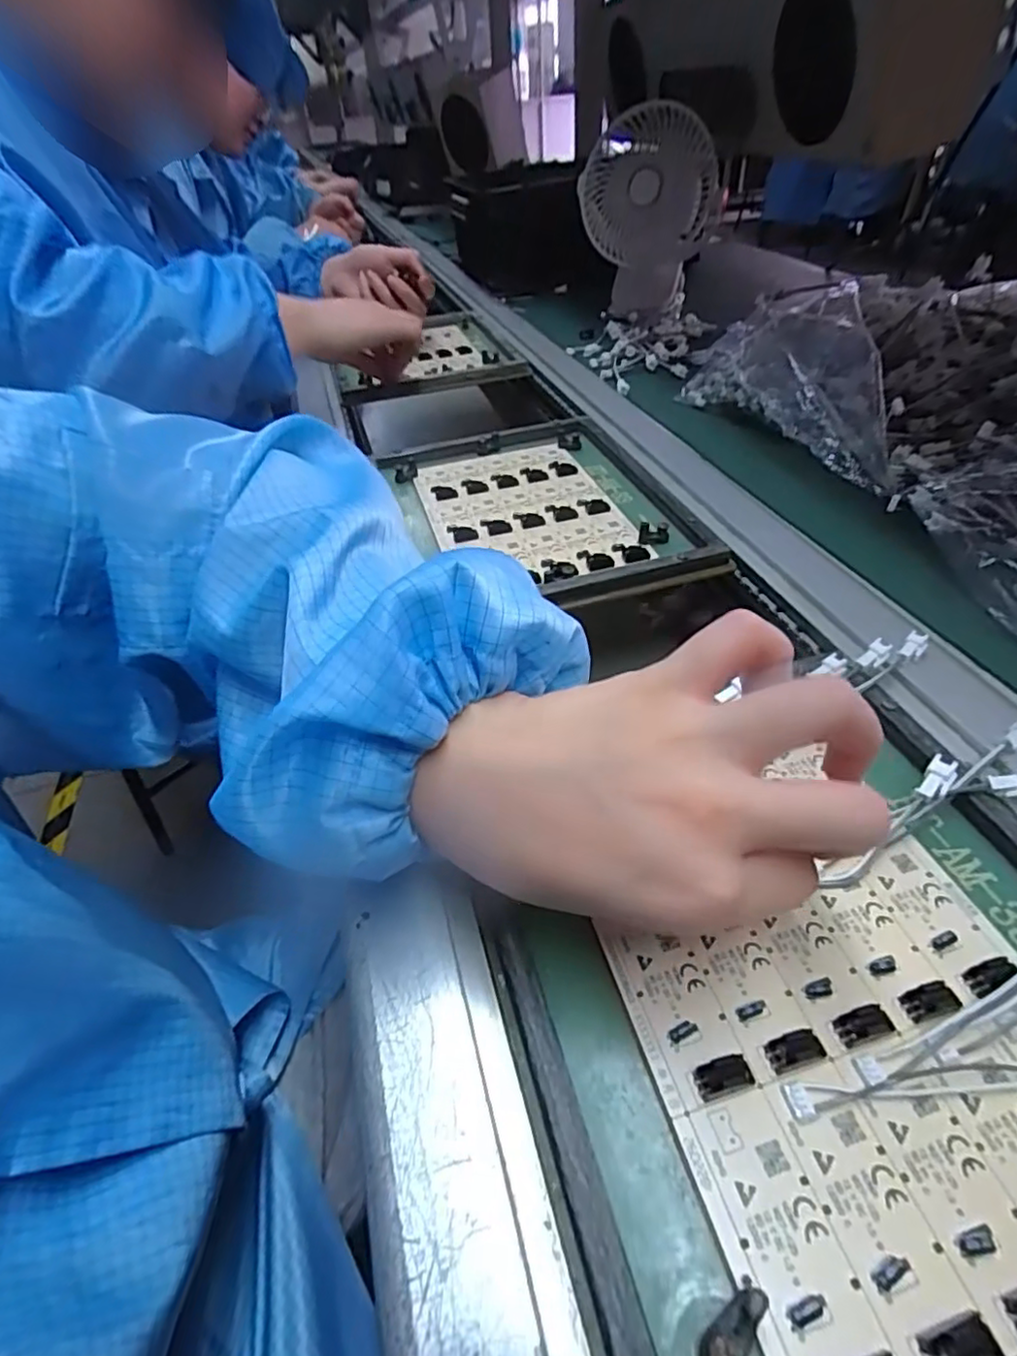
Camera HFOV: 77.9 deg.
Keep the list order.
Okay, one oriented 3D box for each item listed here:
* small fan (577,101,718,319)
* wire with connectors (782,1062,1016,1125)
[{"bbox_3d":[0.162,-0.554,0.763,0.150,0.194,0.115,2,42,5],"label":"small fan"},{"bbox_3d":[0.131,0.119,0.182,0.097,0.007,0.013,-2,42,2],"label":"wire with connectors"}]

